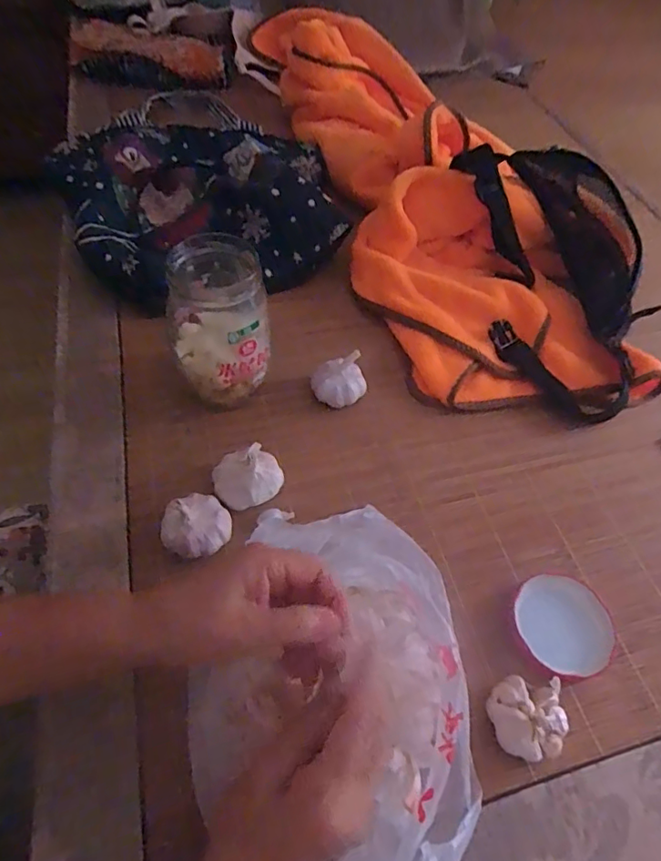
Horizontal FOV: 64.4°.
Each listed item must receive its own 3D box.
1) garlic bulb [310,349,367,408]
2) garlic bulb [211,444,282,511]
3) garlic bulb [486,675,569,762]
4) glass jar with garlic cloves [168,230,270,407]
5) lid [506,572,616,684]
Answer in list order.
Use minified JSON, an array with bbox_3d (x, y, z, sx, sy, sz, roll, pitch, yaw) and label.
[{"bbox_3d":[0.009,-0.050,0.548,0.057,0.042,0.046,-1,55,-5],"label":"garlic bulb"},{"bbox_3d":[-0.074,0.044,0.472,0.062,0.050,0.050,-12,57,-12],"label":"garlic bulb"},{"bbox_3d":[0.140,0.206,0.376,0.055,0.034,0.052,1,55,-3],"label":"garlic bulb"},{"bbox_3d":[-0.106,-0.095,0.498,0.086,0.147,0.094,2,55,-3],"label":"glass jar with garlic cloves"},{"bbox_3d":[0.187,0.158,0.425,0.086,0.014,0.079,3,52,-4],"label":"lid"}]

